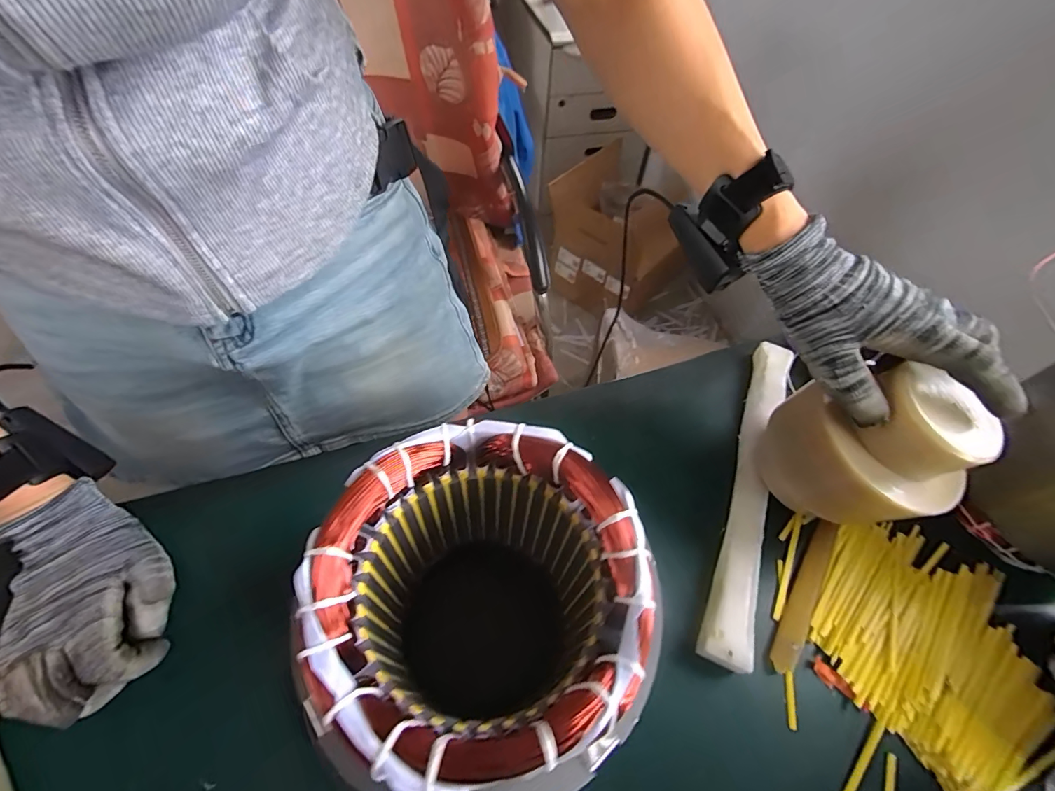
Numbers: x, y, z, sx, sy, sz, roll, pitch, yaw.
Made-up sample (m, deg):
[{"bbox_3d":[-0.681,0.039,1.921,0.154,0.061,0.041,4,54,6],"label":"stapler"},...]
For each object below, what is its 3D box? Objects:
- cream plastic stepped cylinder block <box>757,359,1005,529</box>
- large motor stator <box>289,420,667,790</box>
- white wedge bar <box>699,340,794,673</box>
[{"bbox_3d":[0.239,0.038,0.317,0.097,0.119,0.092,12,57,3],"label":"cream plastic stepped cylinder block"},{"bbox_3d":[-0.023,0.117,0.245,0.125,0.175,0.137,2,57,-3],"label":"large motor stator"},{"bbox_3d":[0.189,0.068,0.382,0.035,0.022,0.297,22,58,10],"label":"white wedge bar"}]

